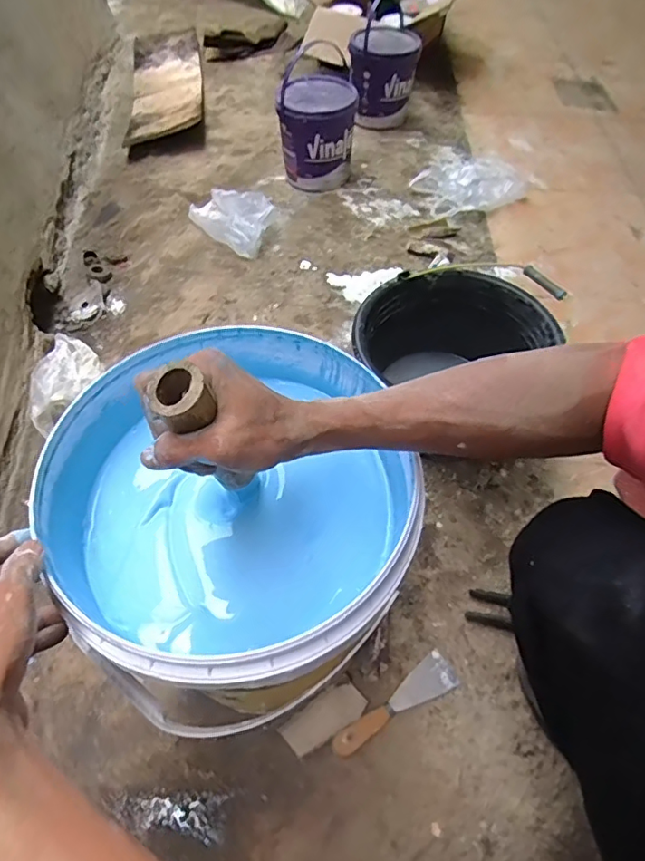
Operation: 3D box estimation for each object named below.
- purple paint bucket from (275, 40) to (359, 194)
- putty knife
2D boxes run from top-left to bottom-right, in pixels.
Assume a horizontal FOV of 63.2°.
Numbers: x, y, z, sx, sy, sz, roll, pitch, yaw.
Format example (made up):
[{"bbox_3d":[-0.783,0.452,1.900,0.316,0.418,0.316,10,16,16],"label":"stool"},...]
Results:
[{"bbox_3d":[-0.012,-0.725,1.244,0.176,0.247,0.202,3,56,1],"label":"purple paint bucket"},{"bbox_3d":[0.089,0.331,0.637,0.173,0.027,0.045,-27,60,-18],"label":"putty knife"}]

